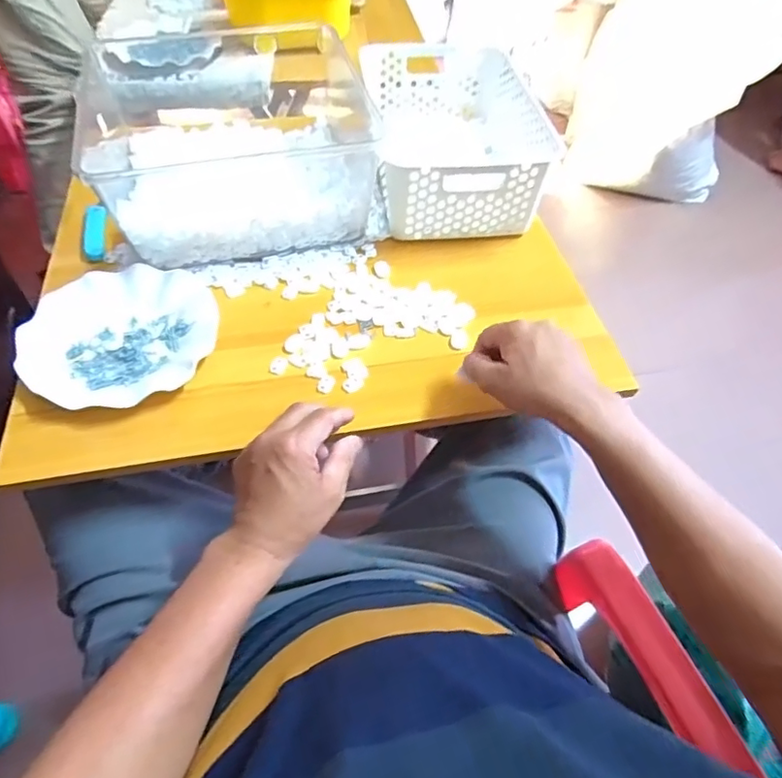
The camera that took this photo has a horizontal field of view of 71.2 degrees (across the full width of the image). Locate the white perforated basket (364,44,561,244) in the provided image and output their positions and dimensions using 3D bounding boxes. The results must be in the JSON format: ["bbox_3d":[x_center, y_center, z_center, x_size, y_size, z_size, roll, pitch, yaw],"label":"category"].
[{"bbox_3d":[0.088,-0.331,0.725,0.218,0.103,0.311,-5,53,-7],"label":"white perforated basket"}]

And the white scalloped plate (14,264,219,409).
[{"bbox_3d":[-0.267,-0.053,0.546,0.183,0.024,0.171,1,52,-2],"label":"white scalloped plate"}]

